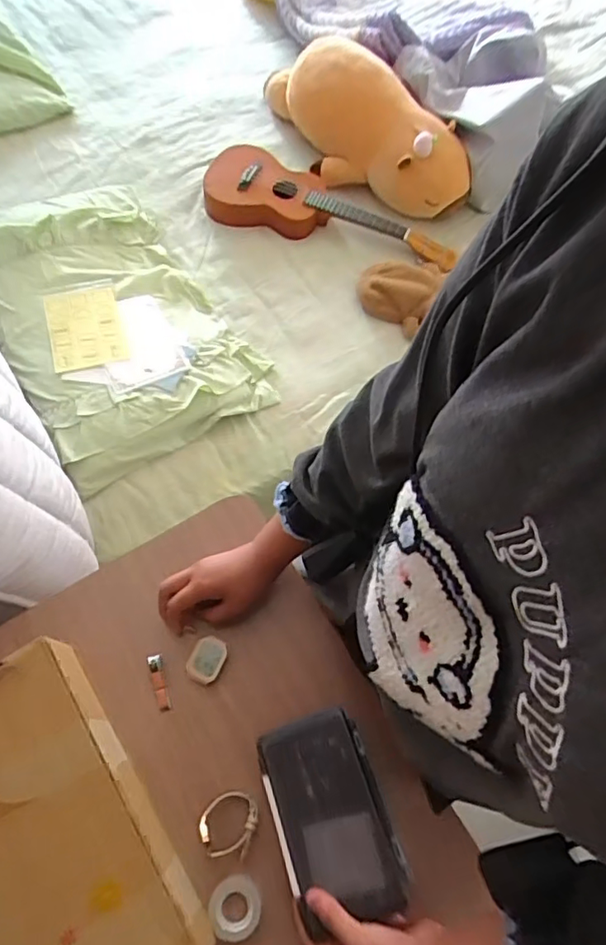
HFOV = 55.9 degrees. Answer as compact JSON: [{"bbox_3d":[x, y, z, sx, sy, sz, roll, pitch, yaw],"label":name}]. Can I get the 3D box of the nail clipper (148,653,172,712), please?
[{"bbox_3d":[-0.155,0.225,0.614,0.014,0.012,0.058,-14,67,-8],"label":"nail clipper"}]

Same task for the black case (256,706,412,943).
[{"bbox_3d":[0.024,0.318,0.533,0.101,0.035,0.166,-16,67,-9],"label":"black case"}]

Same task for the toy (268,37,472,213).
[{"bbox_3d":[0.129,-0.798,1.308,0.568,0.165,0.216,39,70,14],"label":"toy"}]

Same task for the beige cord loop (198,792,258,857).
[{"bbox_3d":[-0.073,0.347,0.564,0.054,0.015,0.056,1,66,-2],"label":"beige cord loop"}]

